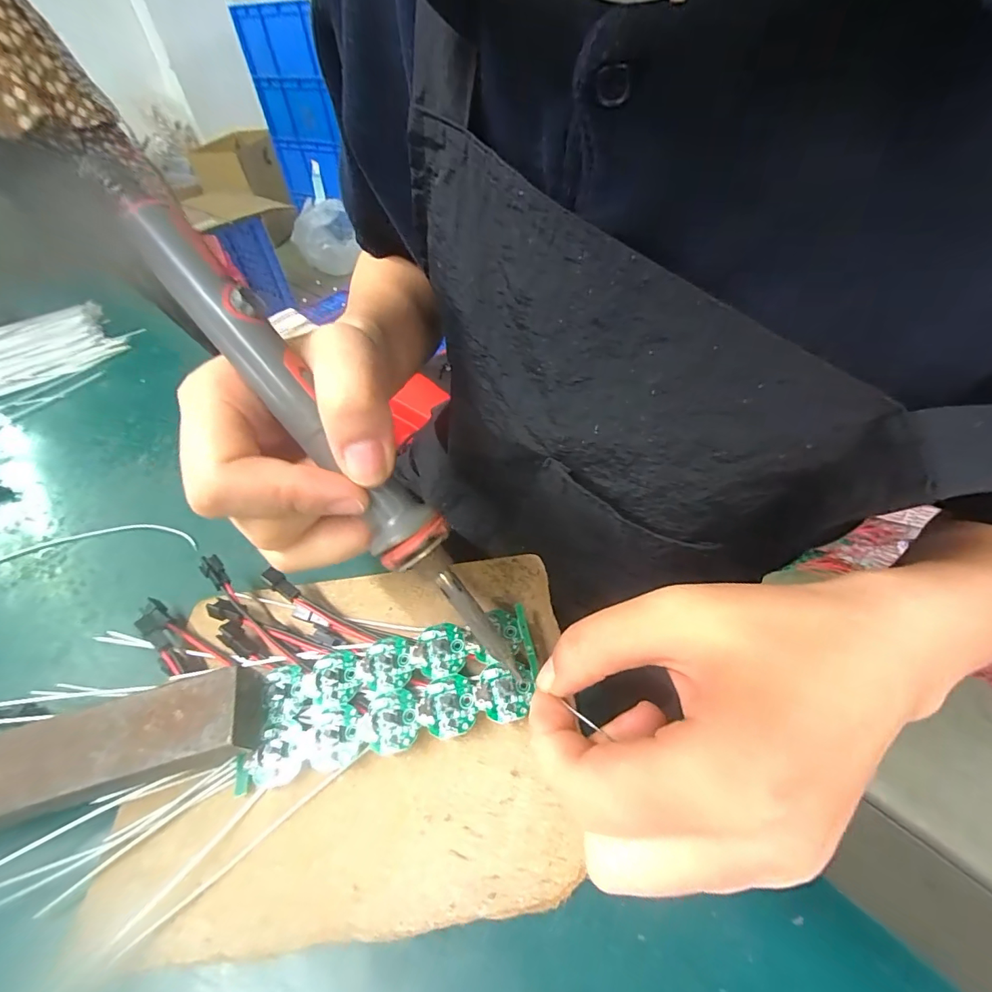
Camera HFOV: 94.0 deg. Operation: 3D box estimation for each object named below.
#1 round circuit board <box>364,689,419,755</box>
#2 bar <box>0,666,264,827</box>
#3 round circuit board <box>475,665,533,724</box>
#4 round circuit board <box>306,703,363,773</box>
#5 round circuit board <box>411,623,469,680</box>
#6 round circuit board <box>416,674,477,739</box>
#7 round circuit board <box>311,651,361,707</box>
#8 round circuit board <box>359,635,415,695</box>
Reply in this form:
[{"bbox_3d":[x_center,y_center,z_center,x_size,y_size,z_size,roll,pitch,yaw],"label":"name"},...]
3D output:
[{"bbox_3d":[-0.040,0.086,0.176,0.019,0.004,0.021,-16,49,-10],"label":"round circuit board"},{"bbox_3d":[-0.185,0.105,0.164,0.196,0.017,0.034,-14,48,-8],"label":"bar"},{"bbox_3d":[0.003,0.076,0.177,0.020,0.004,0.019,-2,48,2],"label":"round circuit board"},{"bbox_3d":[-0.061,0.092,0.177,0.020,0.004,0.020,-2,48,2],"label":"round circuit board"},{"bbox_3d":[-0.022,0.063,0.190,0.021,0.004,0.022,-2,48,2],"label":"round circuit board"},{"bbox_3d":[-0.019,0.080,0.177,0.021,0.004,0.022,-2,48,2],"label":"round circuit board"},{"bbox_3d":[-0.065,0.074,0.189,0.019,0.004,0.021,-21,50,-14],"label":"round circuit board"},{"bbox_3d":[-0.045,0.069,0.189,0.020,0.004,0.022,-2,48,2],"label":"round circuit board"}]

